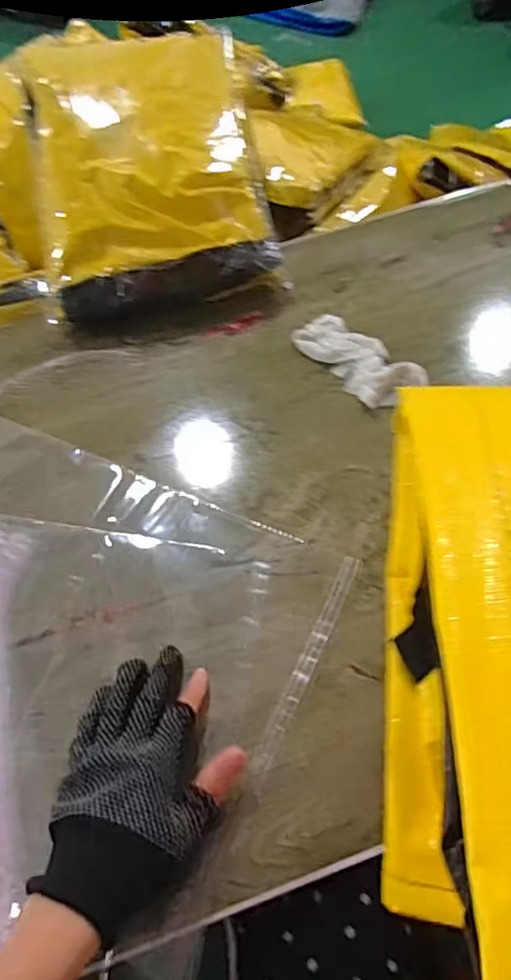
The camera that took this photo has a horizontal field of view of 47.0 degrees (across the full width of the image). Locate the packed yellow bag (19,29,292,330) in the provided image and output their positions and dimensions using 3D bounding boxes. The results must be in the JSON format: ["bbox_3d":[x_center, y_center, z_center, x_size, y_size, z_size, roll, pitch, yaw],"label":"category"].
[{"bbox_3d":[-0.121,-0.353,0.654,0.243,0.081,0.323,-11,80,-2],"label":"packed yellow bag"}]

